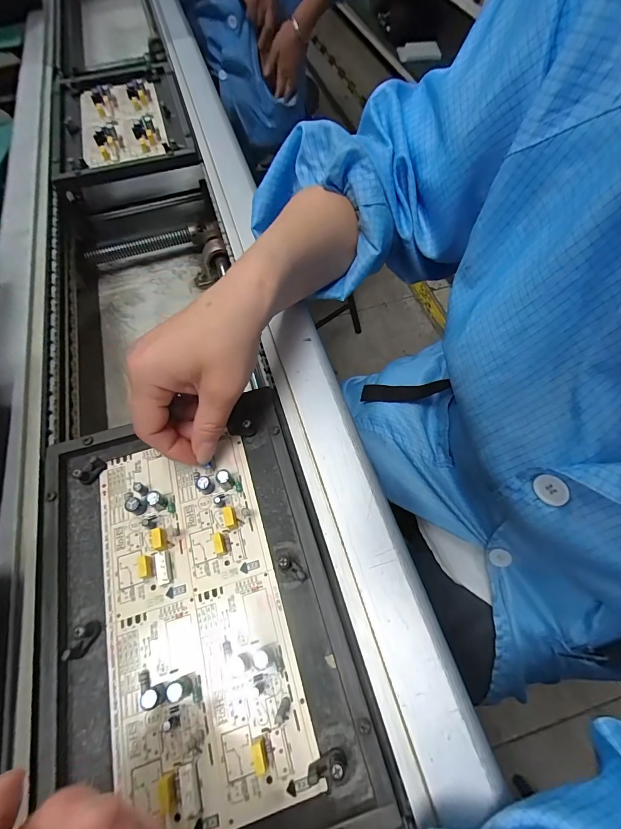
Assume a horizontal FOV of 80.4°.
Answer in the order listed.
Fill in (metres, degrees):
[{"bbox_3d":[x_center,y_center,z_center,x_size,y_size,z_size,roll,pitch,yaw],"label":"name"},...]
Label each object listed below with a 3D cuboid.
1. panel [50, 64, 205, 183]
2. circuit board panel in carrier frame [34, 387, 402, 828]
[{"bbox_3d":[-0.236,-0.379,0.462,0.155,0.027,0.227,-16,60,-4],"label":"panel"},{"bbox_3d":[-0.074,0.110,0.226,0.170,0.017,0.245,-16,65,-6],"label":"circuit board panel in carrier frame"}]

